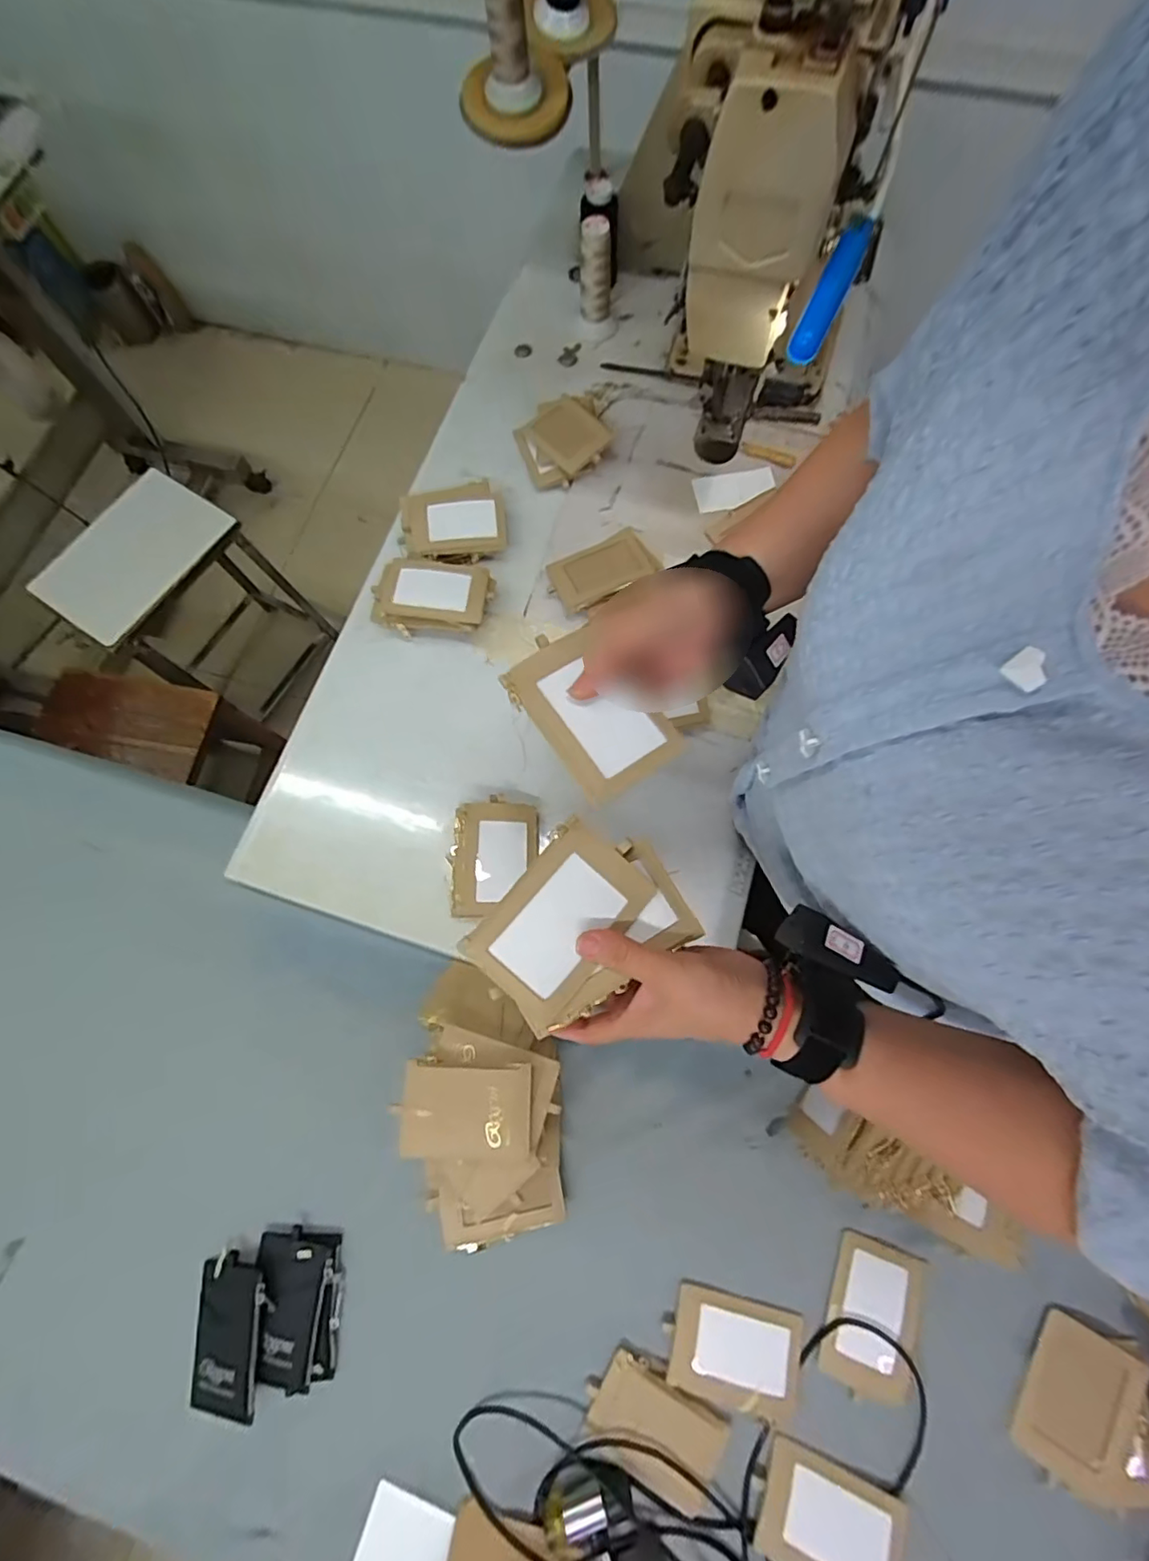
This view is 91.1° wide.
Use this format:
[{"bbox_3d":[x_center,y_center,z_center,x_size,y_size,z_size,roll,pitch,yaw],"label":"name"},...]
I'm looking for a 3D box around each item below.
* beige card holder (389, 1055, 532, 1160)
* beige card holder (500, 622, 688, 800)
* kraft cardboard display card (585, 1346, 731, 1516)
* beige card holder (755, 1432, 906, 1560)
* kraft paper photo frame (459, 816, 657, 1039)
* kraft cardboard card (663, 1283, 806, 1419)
[{"bbox_3d":[-0.092,0.279,0.478,0.110,0.012,0.071,0,74,2],"label":"beige card holder"},{"bbox_3d":[0.010,-0.044,0.364,0.067,0.013,0.109,-38,78,-7],"label":"beige card holder"},{"bbox_3d":[0.068,0.551,0.482,0.113,0.012,0.077,32,79,9],"label":"kraft cardboard display card"},{"bbox_3d":[0.210,0.611,0.460,0.110,0.010,0.075,19,77,6],"label":"beige card holder"},{"bbox_3d":[-0.010,0.087,0.354,0.073,0.007,0.113,41,78,-5],"label":"kraft paper photo frame"},{"bbox_3d":[0.138,0.498,0.493,0.113,0.005,0.074,12,69,7],"label":"kraft cardboard card"}]

